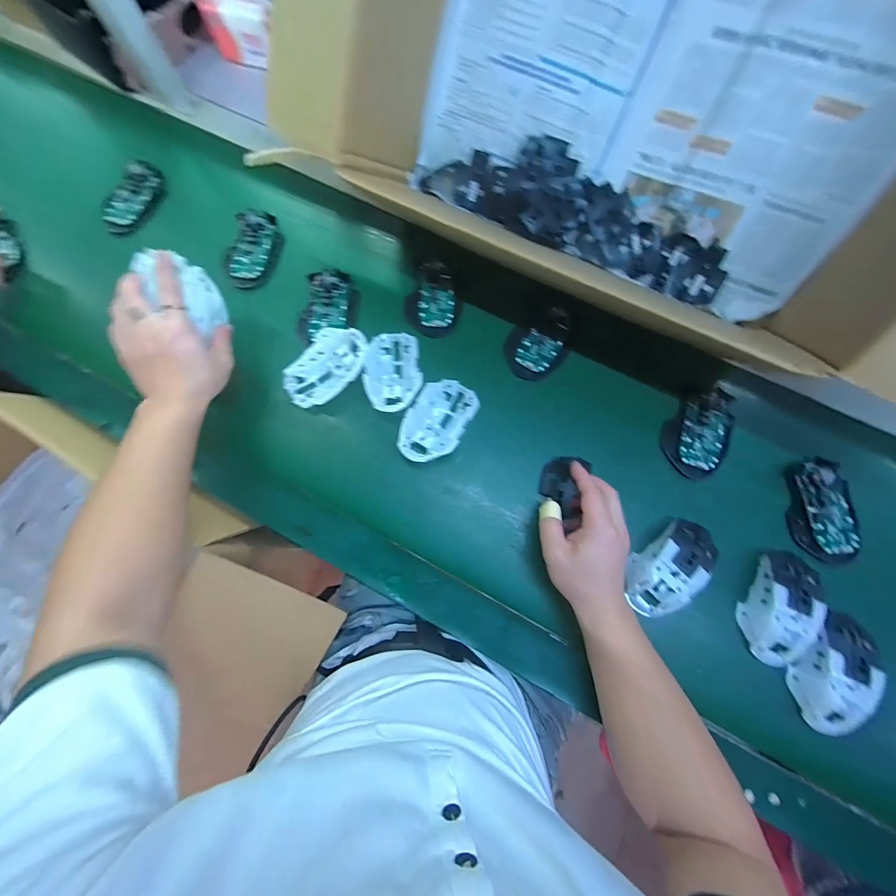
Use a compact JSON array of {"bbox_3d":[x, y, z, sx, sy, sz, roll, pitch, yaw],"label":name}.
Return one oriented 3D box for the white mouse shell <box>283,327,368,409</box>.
[{"bbox_3d":[-0.153,-0.102,0.474,0.113,0.034,0.070,-36,79,-7],"label":"white mouse shell"}]

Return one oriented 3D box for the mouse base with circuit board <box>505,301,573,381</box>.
[{"bbox_3d":[0.119,-0.142,0.497,0.074,0.017,0.116,19,78,5],"label":"mouse base with circuit board"}]

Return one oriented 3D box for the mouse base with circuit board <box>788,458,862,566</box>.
[{"bbox_3d":[0.428,0.068,0.427,0.062,0.034,0.114,4,77,2],"label":"mouse base with circuit board"}]

